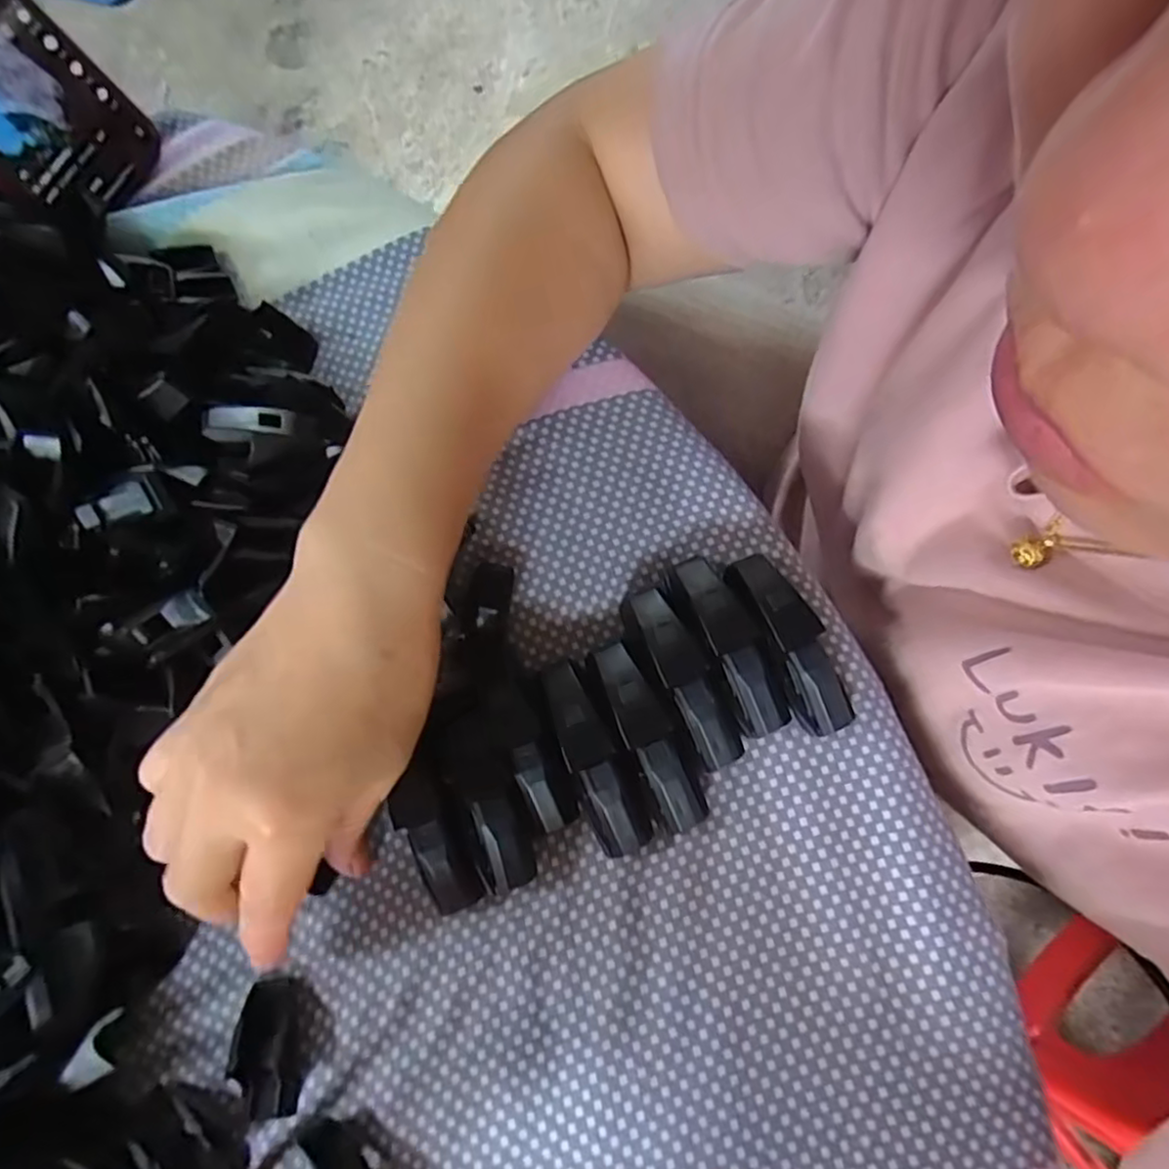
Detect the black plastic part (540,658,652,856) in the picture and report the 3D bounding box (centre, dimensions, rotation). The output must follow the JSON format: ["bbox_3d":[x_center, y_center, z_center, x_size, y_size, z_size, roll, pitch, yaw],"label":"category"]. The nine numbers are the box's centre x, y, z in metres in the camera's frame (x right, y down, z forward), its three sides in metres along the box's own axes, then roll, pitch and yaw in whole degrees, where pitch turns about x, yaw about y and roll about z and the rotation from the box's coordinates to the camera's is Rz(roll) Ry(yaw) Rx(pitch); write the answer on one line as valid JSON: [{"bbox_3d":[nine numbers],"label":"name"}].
[{"bbox_3d":[0.004,0.062,0.247,0.021,0.024,0.072,-20,75,-3],"label":"black plastic part"}]

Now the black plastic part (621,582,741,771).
[{"bbox_3d":[0.037,0.034,0.256,0.021,0.021,0.073,-28,75,-6],"label":"black plastic part"}]

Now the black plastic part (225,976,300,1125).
[{"bbox_3d":[-0.110,0.161,0.231,0.020,0.011,0.041,-8,74,0],"label":"black plastic part"}]

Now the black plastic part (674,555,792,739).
[{"bbox_3d":[0.058,0.021,0.257,0.023,0.026,0.071,-22,75,-4],"label":"black plastic part"}]

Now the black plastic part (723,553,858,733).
[{"bbox_3d":[0.078,0.021,0.255,0.017,0.025,0.073,-24,75,-5],"label":"black plastic part"}]

